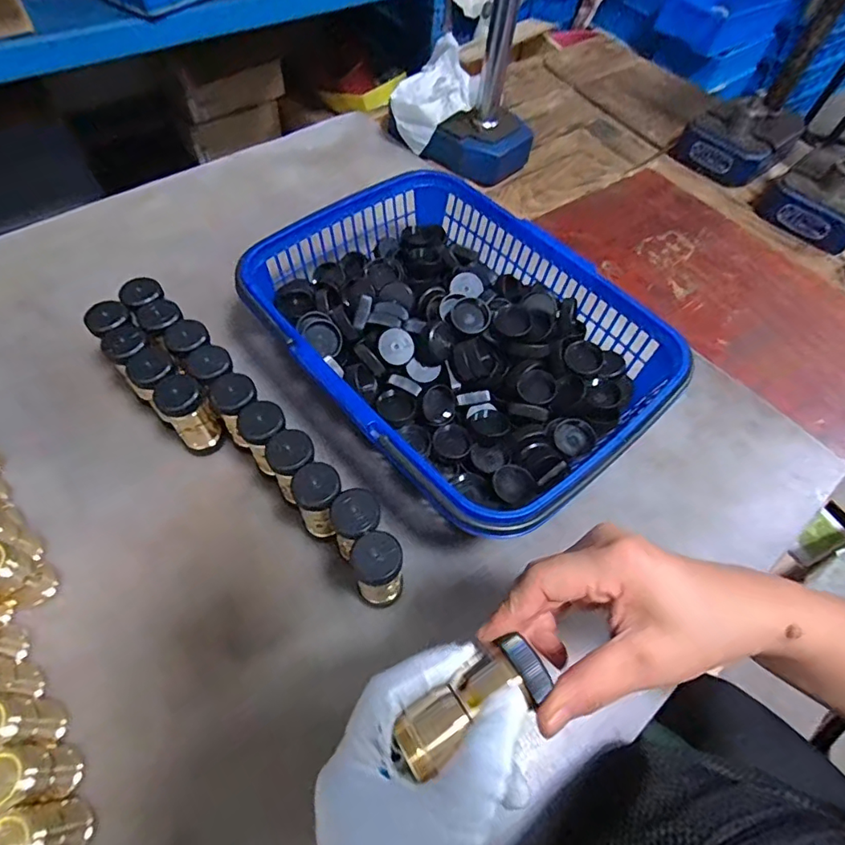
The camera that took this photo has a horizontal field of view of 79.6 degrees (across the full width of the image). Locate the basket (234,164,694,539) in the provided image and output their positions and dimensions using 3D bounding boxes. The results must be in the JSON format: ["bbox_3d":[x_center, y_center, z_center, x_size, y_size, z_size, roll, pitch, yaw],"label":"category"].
[{"bbox_3d":[0.026,-0.072,0.471,0.258,0.098,0.348,-37,67,-24],"label":"basket"}]

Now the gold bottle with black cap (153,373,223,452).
[{"bbox_3d":[-0.194,-0.005,0.425,0.033,0.075,0.029,-34,66,-23],"label":"gold bottle with black cap"}]

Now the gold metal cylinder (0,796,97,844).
[{"bbox_3d":[-0.217,0.234,0.286,0.030,0.064,0.034,-10,59,-10],"label":"gold metal cylinder"}]

